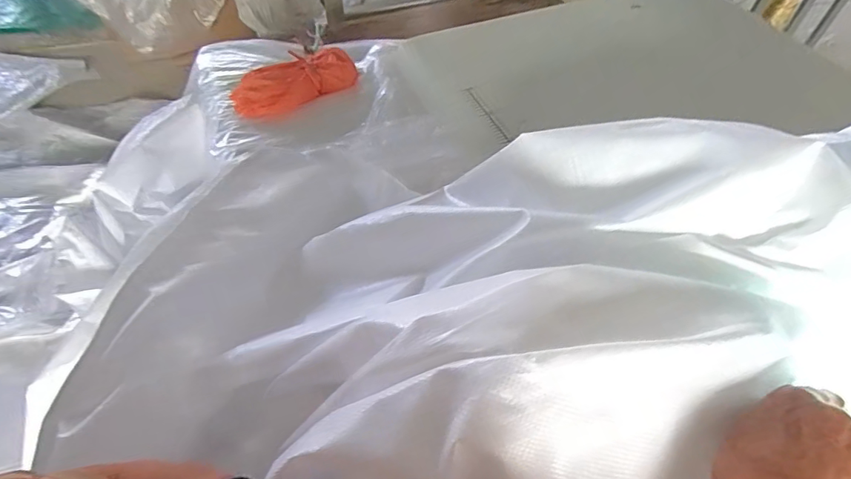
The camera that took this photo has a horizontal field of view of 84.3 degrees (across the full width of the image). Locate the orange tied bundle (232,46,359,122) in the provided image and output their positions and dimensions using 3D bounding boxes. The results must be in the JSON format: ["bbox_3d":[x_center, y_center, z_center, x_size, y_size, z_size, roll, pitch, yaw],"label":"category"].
[{"bbox_3d":[-0.276,-0.332,0.984,0.257,0.044,0.125,-30,58,-22],"label":"orange tied bundle"}]

